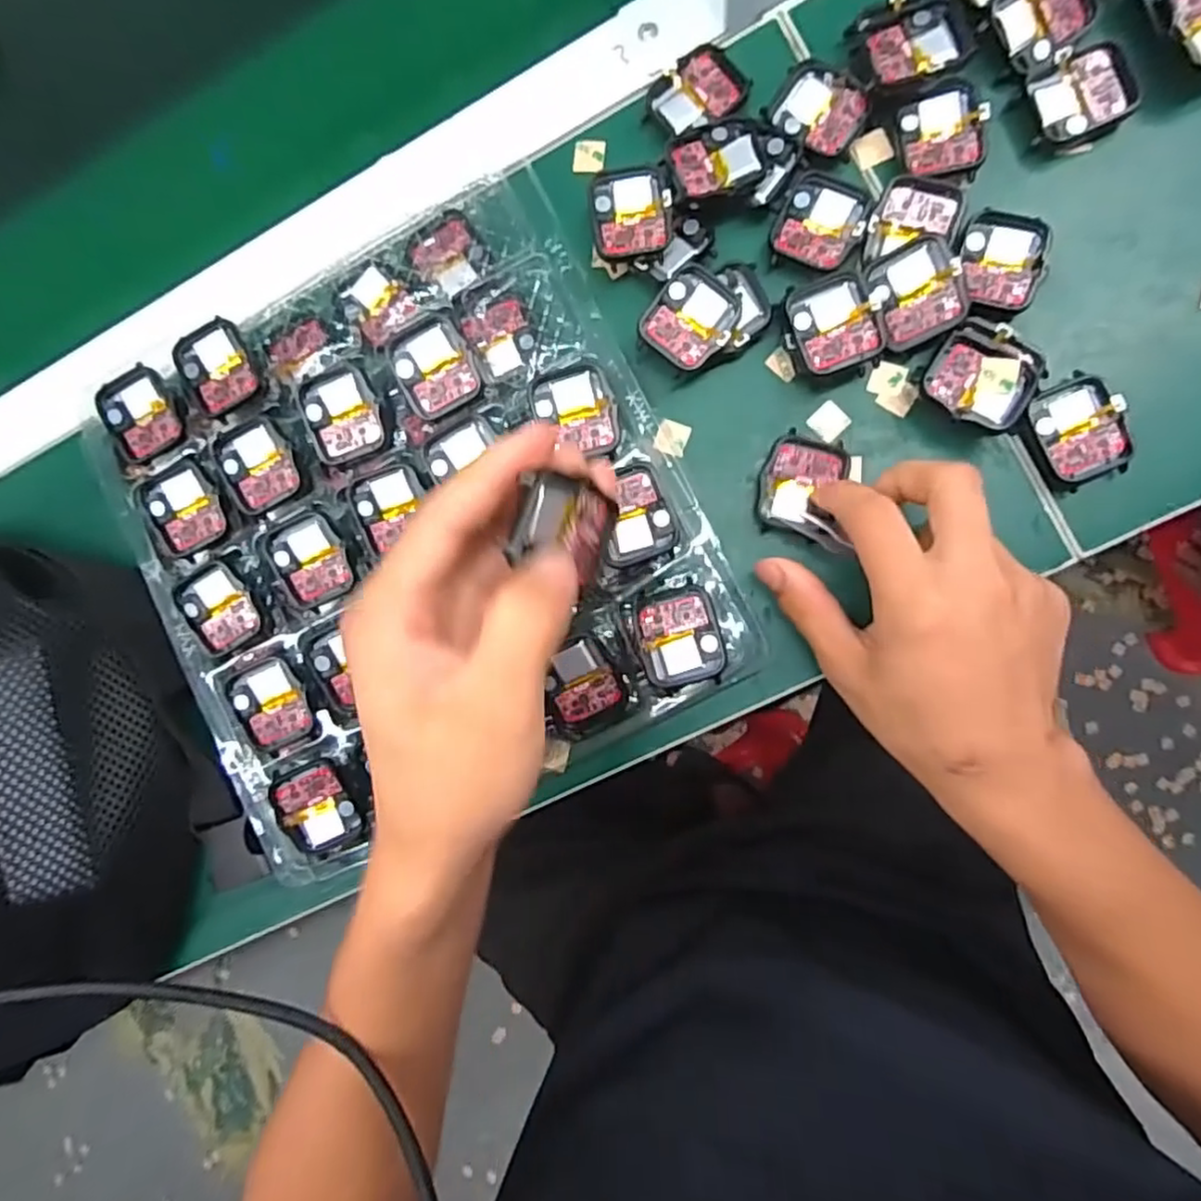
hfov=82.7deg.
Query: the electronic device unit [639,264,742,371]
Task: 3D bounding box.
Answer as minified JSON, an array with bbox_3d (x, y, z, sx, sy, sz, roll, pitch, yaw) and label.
[{"bbox_3d":[0.043,-0.133,0.322,0.038,0.009,0.045,38,94,8],"label":"electronic device unit"}]

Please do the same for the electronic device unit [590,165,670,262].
[{"bbox_3d":[0.014,-0.186,0.327,0.037,0.007,0.042,-6,88,8],"label":"electronic device unit"}]

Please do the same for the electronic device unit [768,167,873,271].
[{"bbox_3d":[0.103,-0.178,0.319,0.039,0.007,0.041,20,92,9],"label":"electronic device unit"}]

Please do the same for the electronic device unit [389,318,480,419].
[{"bbox_3d":[-0.080,-0.112,0.330,0.035,0.015,0.039,-25,85,7],"label":"electronic device unit"}]

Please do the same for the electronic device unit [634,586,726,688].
[{"bbox_3d":[0.036,0.016,0.311,0.037,0.007,0.042,-15,87,8],"label":"electronic device unit"}]

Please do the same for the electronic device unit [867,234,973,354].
[{"bbox_3d":[0.140,-0.138,0.304,0.035,0.015,0.042,-18,86,8],"label":"electronic device unit"}]

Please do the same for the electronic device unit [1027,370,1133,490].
[{"bbox_3d":[0.212,-0.076,0.303,0.037,0.009,0.046,-24,85,7],"label":"electronic device unit"}]

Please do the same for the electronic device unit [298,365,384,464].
[{"bbox_3d":[-0.128,-0.092,0.335,0.035,0.008,0.039,-23,85,7],"label":"electronic device unit"}]

